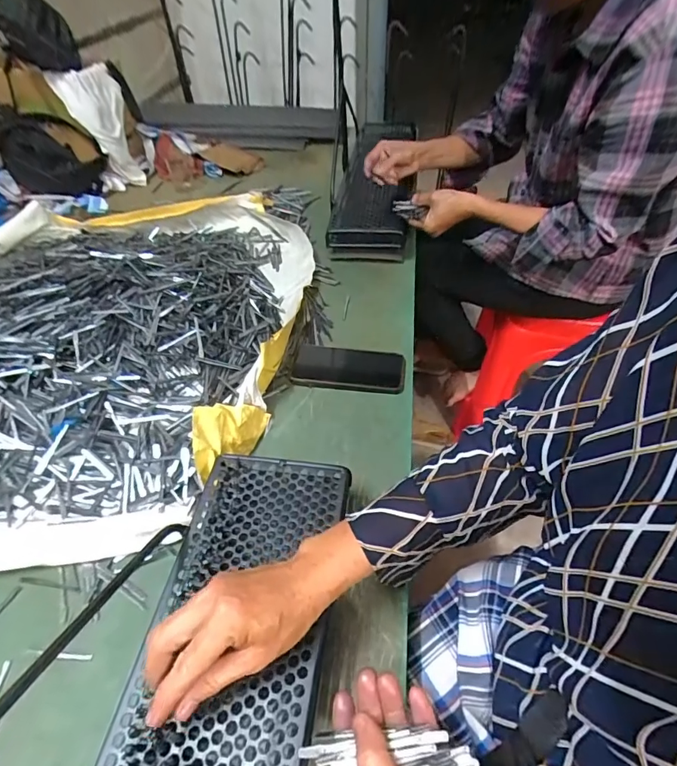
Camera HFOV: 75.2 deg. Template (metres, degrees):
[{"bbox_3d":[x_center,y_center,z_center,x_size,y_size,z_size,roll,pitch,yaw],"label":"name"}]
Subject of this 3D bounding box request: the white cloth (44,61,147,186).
[{"bbox_3d":[-0.573,-0.616,1.066,0.136,0.229,0.113,-19,49,-15],"label":"white cloth"}]

